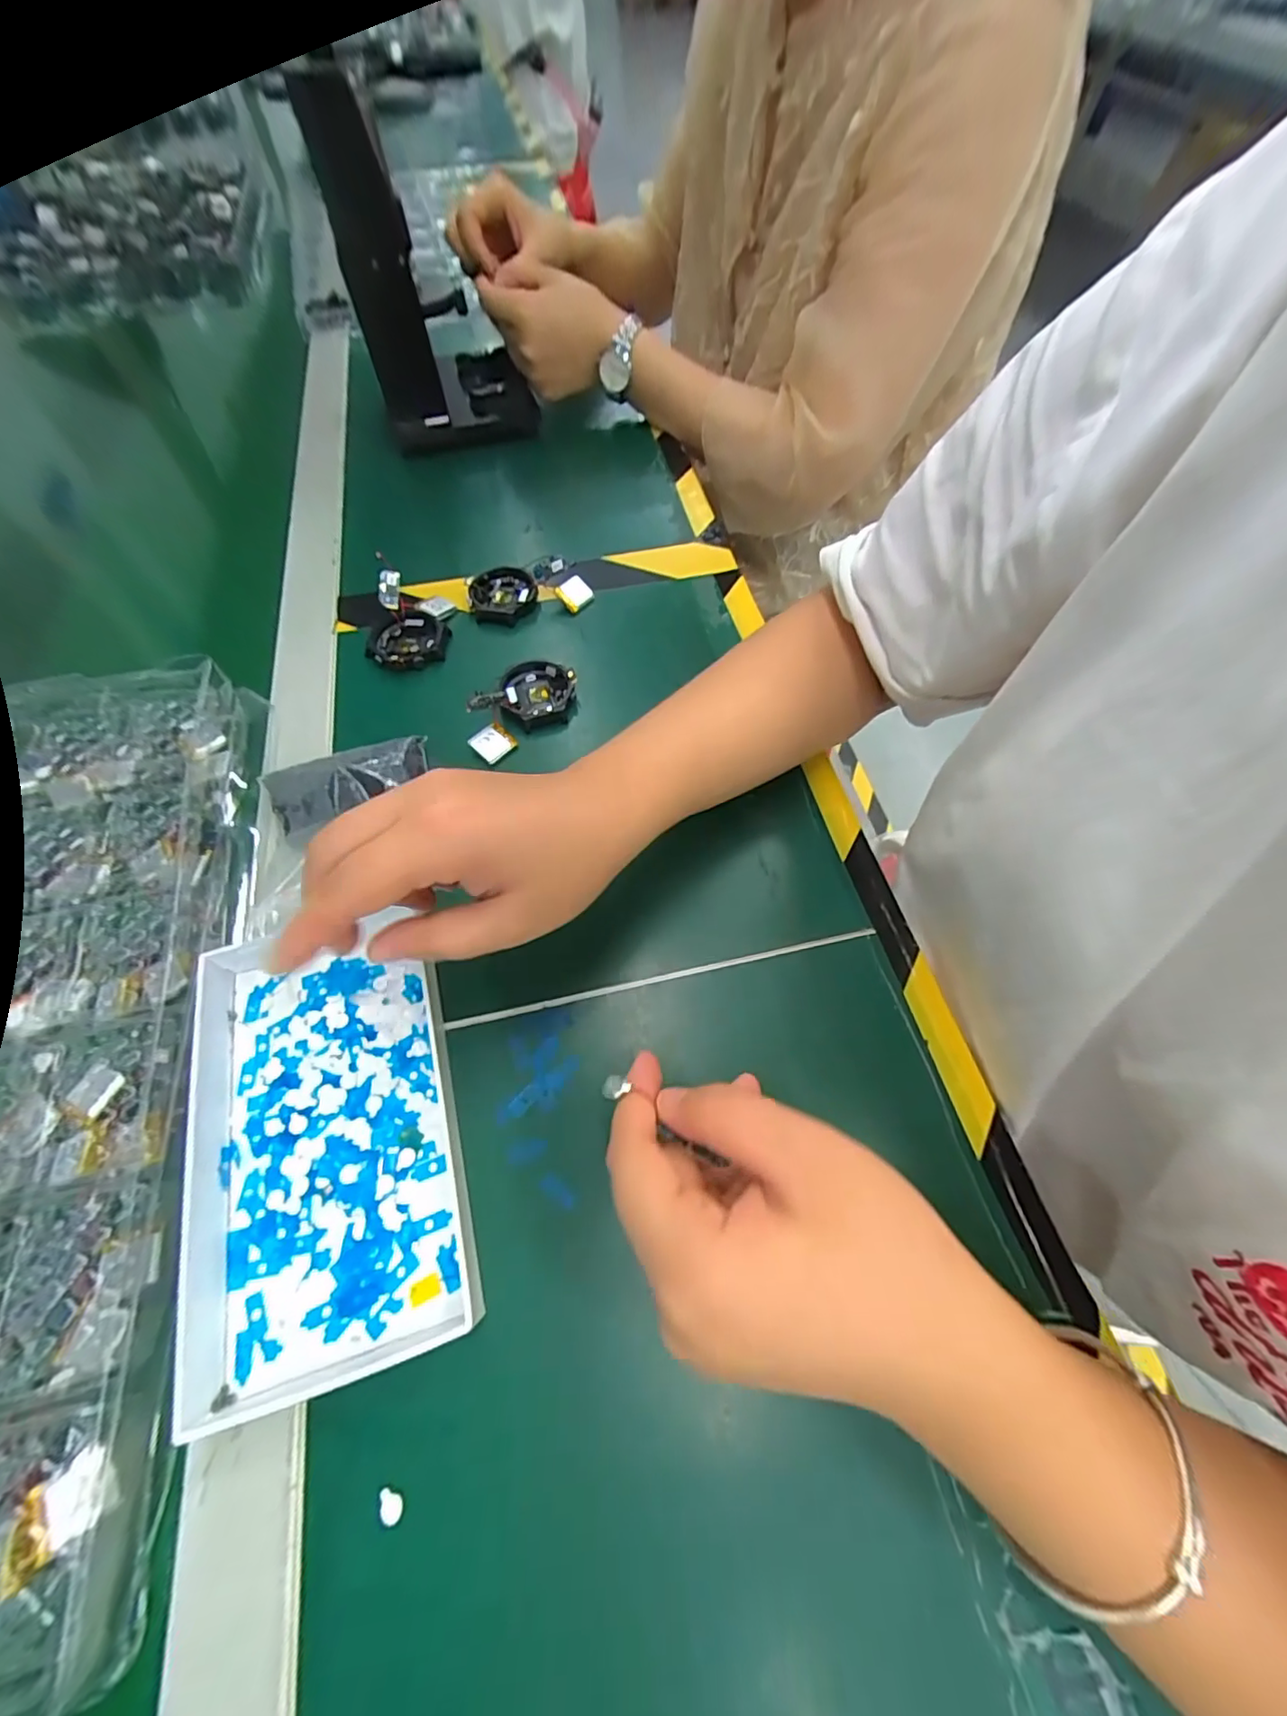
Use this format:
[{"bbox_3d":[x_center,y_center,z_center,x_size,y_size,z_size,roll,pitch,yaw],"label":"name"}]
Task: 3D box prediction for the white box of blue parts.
[{"bbox_3d":[-0.136,0.113,0.240,0.103,0.023,0.173,-16,64,-10],"label":"white box of blue parts"}]

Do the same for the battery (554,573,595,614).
[{"bbox_3d":[-0.050,-0.192,0.411,0.022,0.021,0.006,-35,29,8],"label":"battery"}]

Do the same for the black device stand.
[{"bbox_3d":[-0.167,-0.452,0.445,0.121,0.196,0.095,-16,61,-9],"label":"black device stand"}]

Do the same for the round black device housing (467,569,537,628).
[{"bbox_3d":[-0.101,-0.189,0.412,0.047,0.014,0.047,1,62,-1],"label":"round black device housing"}]

